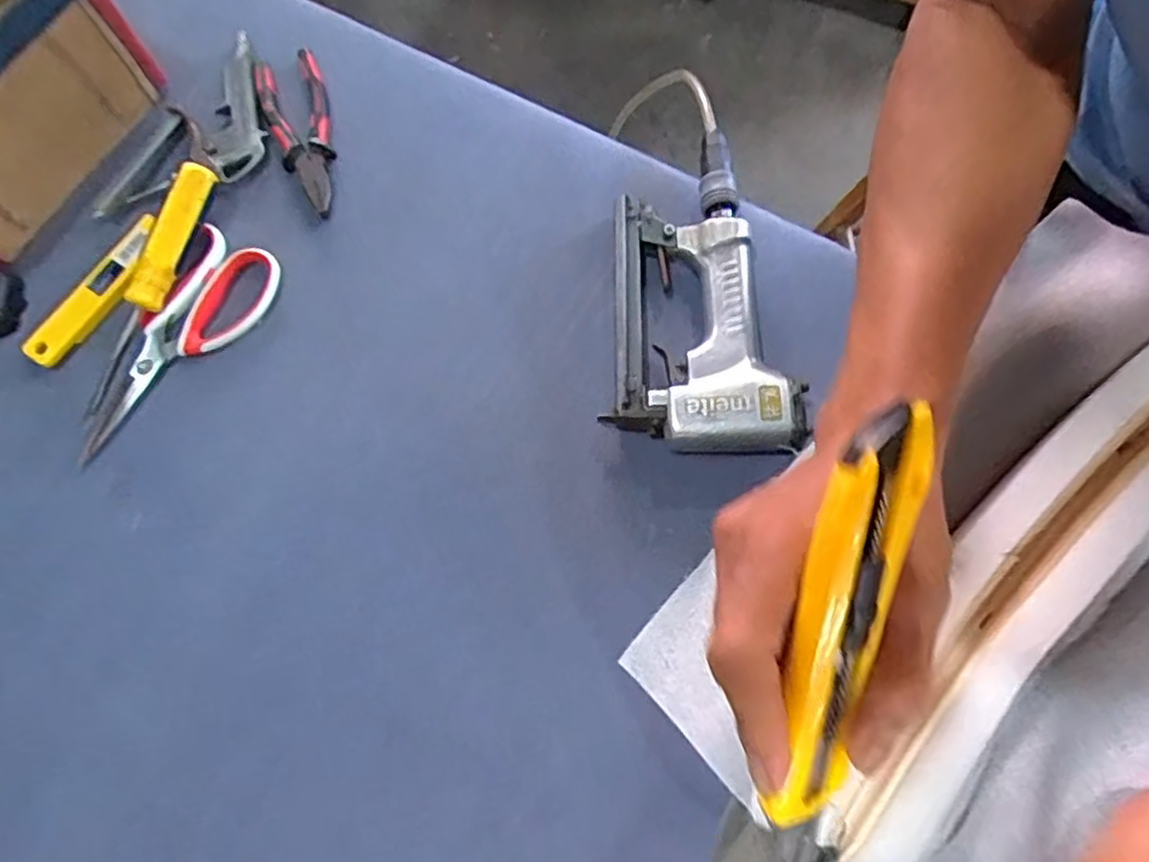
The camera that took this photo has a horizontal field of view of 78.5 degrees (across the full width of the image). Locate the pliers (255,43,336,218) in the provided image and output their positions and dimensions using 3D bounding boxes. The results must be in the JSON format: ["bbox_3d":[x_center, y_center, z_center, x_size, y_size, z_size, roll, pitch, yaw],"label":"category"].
[{"bbox_3d":[-0.214,-0.237,0.558,0.051,0.018,0.150,-19,73,-4],"label":"pliers"}]

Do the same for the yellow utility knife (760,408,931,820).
[{"bbox_3d":[0.084,0.060,0.222,0.027,0.011,0.133,12,94,6],"label":"yellow utility knife"}]

